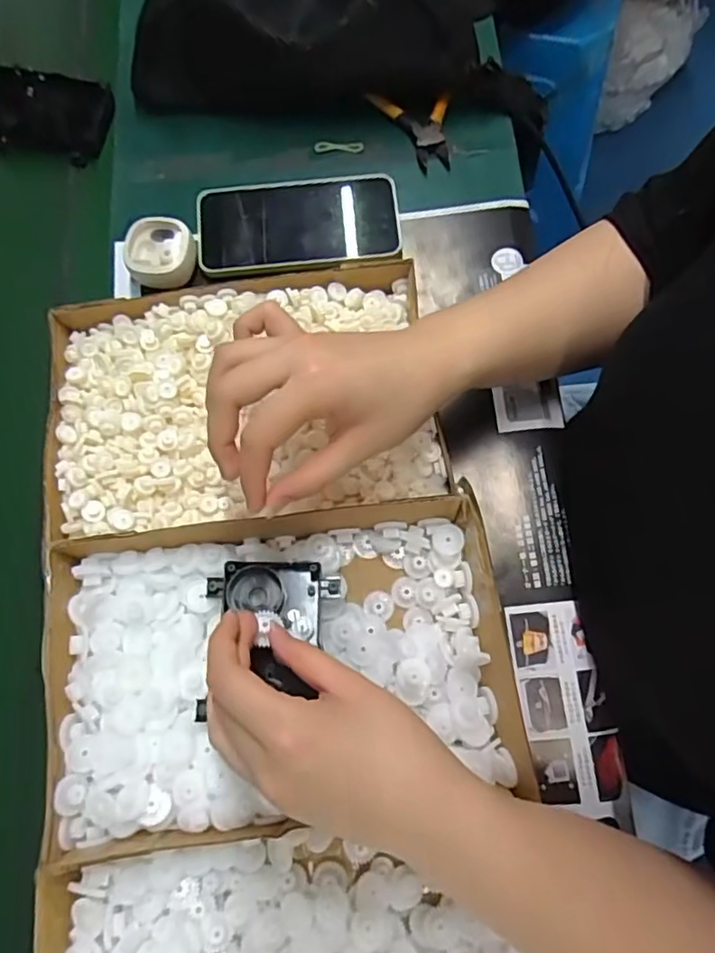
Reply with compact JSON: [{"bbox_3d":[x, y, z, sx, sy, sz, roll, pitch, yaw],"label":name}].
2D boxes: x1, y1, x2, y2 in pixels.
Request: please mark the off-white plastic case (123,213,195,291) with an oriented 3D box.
[{"bbox_3d":[-0.154,-0.175,0.468,0.054,0.021,0.053,-14,74,-2],"label":"off-white plastic case"}]

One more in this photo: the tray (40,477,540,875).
[{"bbox_3d":[-0.047,0.110,0.364,0.268,0.047,0.175,-10,72,-3],"label":"tray"}]

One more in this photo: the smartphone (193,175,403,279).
[{"bbox_3d":[-0.048,-0.206,0.485,0.161,0.012,0.081,-8,74,0],"label":"smartphone"}]

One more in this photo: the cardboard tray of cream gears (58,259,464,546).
[{"bbox_3d":[-0.079,-0.051,0.415,0.257,0.041,0.170,-8,72,-3],"label":"cardboard tray of cream gears"}]

